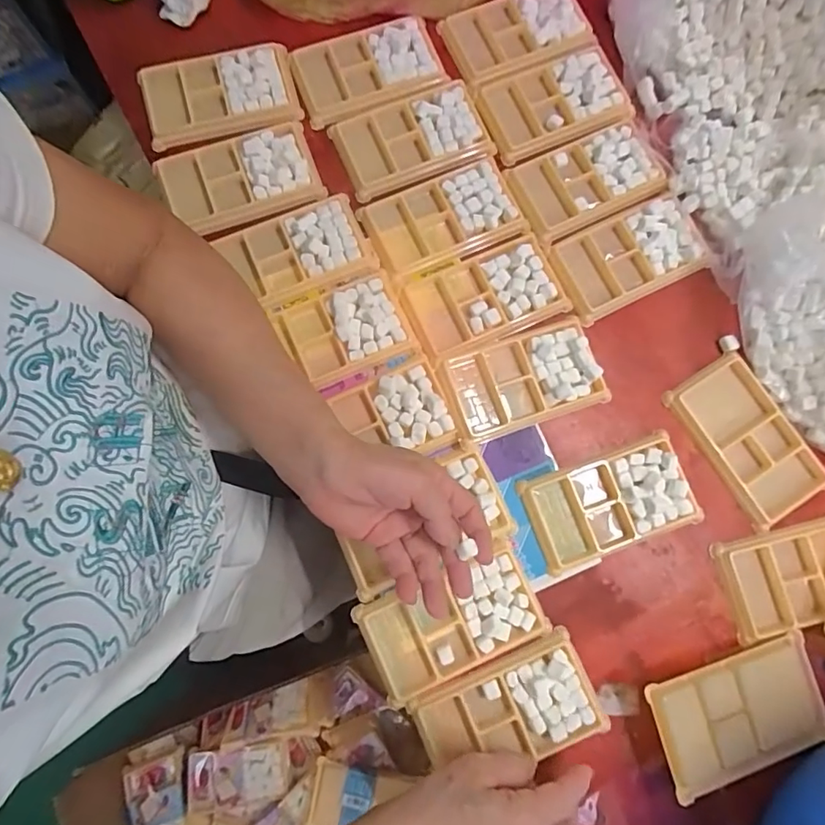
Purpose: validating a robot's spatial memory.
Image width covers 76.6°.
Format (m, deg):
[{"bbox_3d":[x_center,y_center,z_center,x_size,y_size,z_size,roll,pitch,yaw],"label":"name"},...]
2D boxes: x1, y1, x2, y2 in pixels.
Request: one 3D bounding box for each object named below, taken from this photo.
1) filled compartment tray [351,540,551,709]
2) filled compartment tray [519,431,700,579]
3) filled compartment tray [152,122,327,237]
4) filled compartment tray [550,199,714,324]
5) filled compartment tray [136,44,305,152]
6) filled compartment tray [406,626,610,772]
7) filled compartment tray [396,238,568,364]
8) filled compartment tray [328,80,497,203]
[{"bbox_3d":[0.031,0.163,0.412,0.135,0.016,0.075,-23,81,-5],"label":"filled compartment tray"},{"bbox_3d":[0.163,0.074,0.432,0.132,0.014,0.075,-19,81,-5],"label":"filled compartment tray"},{"bbox_3d":[-0.155,-0.207,0.471,0.134,0.021,0.079,-18,81,-5],"label":"filled compartment tray"},{"bbox_3d":[0.195,-0.139,0.475,0.130,0.018,0.077,-23,81,-5],"label":"filled compartment tray"},{"bbox_3d":[-0.178,-0.293,0.484,0.137,0.017,0.082,-15,80,-4],"label":"filled compartment tray"},{"bbox_3d":[0.074,0.231,0.401,0.133,0.018,0.077,-23,79,-3],"label":"filled compartment tray"},{"bbox_3d":[0.063,-0.101,0.456,0.133,0.017,0.080,-23,81,-5],"label":"filled compartment tray"},{"bbox_3d":[0.001,-0.253,0.484,0.135,0.014,0.082,-23,81,-5],"label":"filled compartment tray"}]

